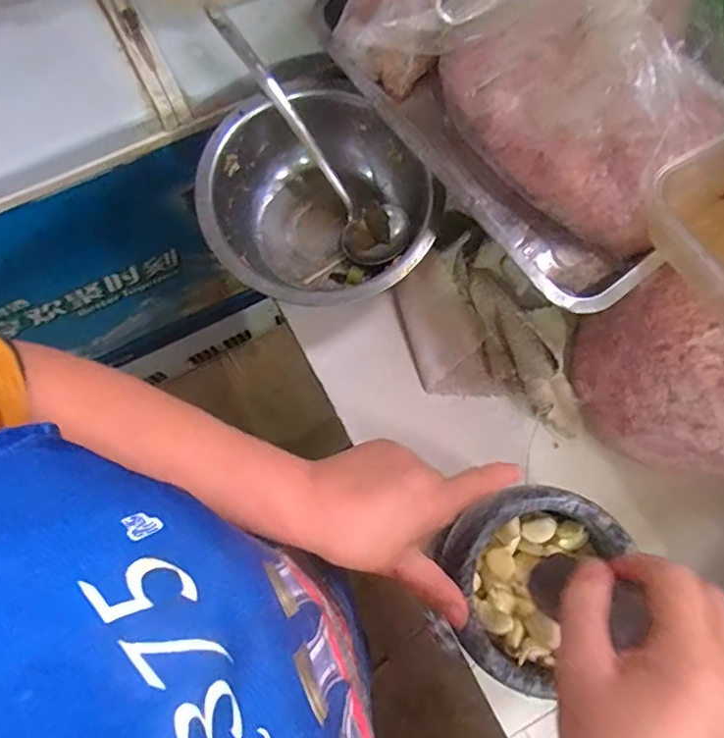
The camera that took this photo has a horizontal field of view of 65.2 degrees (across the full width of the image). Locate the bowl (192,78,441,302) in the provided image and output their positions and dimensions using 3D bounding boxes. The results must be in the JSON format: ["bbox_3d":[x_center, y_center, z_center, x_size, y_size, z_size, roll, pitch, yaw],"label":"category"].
[{"bbox_3d":[-0.043,-0.155,0.558,0.208,0.100,0.217,0,77,-1],"label":"bowl"}]

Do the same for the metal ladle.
[{"bbox_3d":[-0.051,-0.224,0.552,0.062,0.059,0.274,-40,103,-9],"label":"metal ladle"}]

